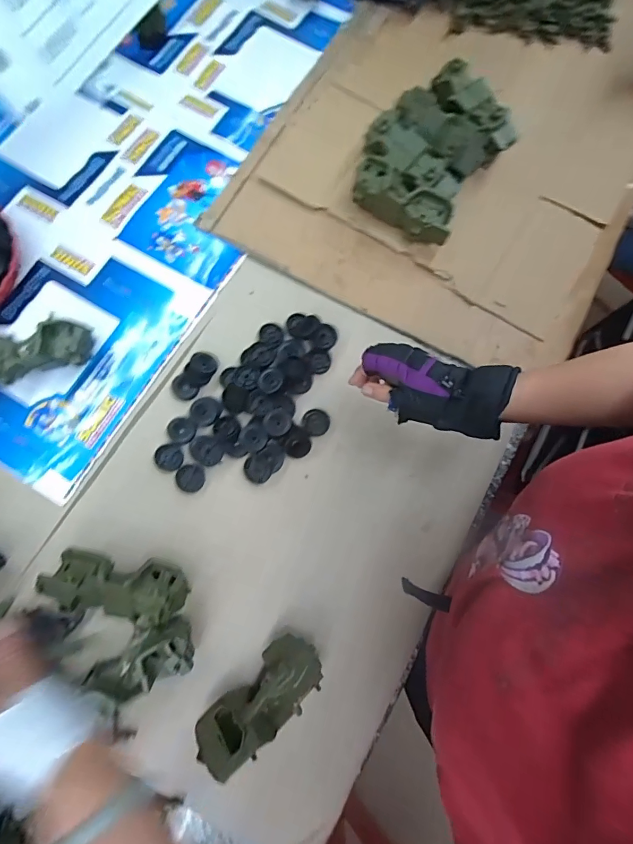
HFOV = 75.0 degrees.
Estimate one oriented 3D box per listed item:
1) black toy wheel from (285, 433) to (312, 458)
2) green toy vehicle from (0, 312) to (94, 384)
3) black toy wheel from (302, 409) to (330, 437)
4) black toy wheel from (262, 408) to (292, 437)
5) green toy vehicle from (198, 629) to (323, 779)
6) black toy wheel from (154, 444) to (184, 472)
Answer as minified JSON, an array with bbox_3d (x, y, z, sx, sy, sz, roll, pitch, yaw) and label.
[{"bbox_3d":[-0.030,0.036,0.636,0.040,0.014,0.040,-1,98,-7],"label":"black toy wheel"},{"bbox_3d":[-0.441,-0.105,0.638,0.179,0.074,0.064,-12,77,-4],"label":"green toy vehicle"},{"bbox_3d":[-0.001,-0.001,0.659,0.043,0.014,0.044,0,76,-1],"label":"black toy wheel"},{"bbox_3d":[-0.059,0.002,0.631,0.042,0.021,0.040,0,76,-1],"label":"black toy wheel"},{"bbox_3d":[-0.069,0.361,0.535,0.179,0.068,0.081,-44,81,-11],"label":"green toy vehicle"},{"bbox_3d":[-0.226,0.054,0.632,0.040,0.009,0.040,0,76,-1],"label":"black toy wheel"}]

